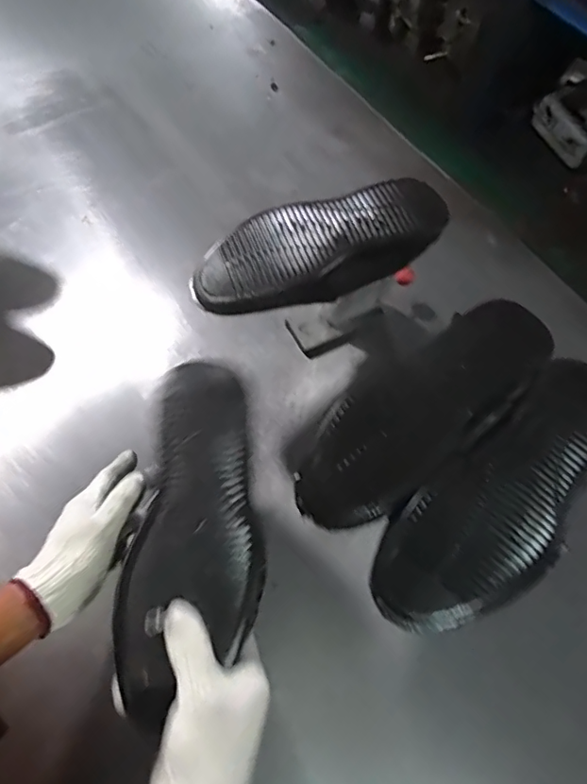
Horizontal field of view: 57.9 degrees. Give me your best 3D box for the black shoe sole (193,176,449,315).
[{"bbox_3d":[0.027,-0.154,0.594,0.278,0.077,0.086,-23,69,-14],"label":"black shoe sole"}]

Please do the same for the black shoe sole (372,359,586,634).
[{"bbox_3d":[0.185,0.088,0.448,0.275,0.049,0.107,-38,73,-19],"label":"black shoe sole"}]

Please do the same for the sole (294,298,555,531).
[{"bbox_3d":[0.122,0.014,0.484,0.280,0.039,0.097,-33,71,-17],"label":"sole"}]

